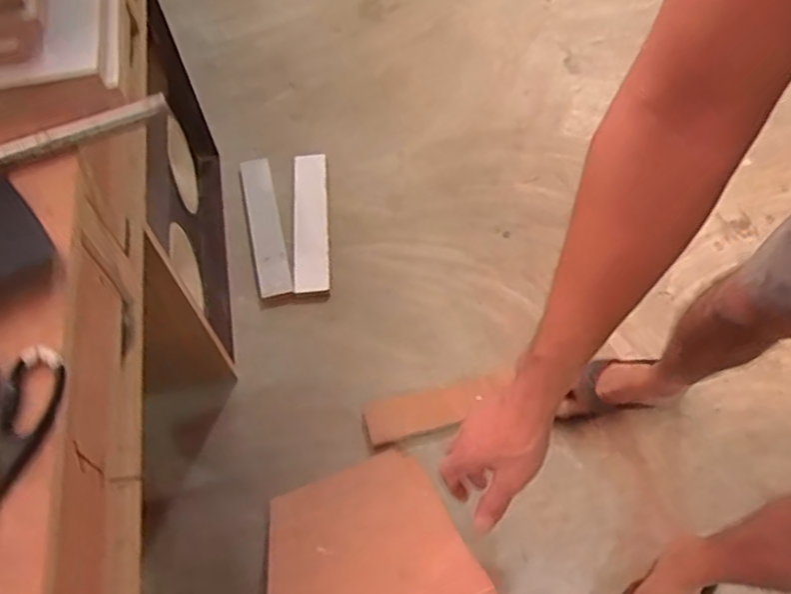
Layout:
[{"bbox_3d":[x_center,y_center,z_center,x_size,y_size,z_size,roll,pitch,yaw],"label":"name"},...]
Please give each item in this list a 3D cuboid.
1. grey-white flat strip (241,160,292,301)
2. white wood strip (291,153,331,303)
[{"bbox_3d":[-0.281,-0.156,1.370,0.070,0.018,0.359,-15,60,-6],"label":"grey-white flat strip"},{"bbox_3d":[-0.182,-0.157,1.368,0.074,0.026,0.374,-5,59,0],"label":"white wood strip"}]

